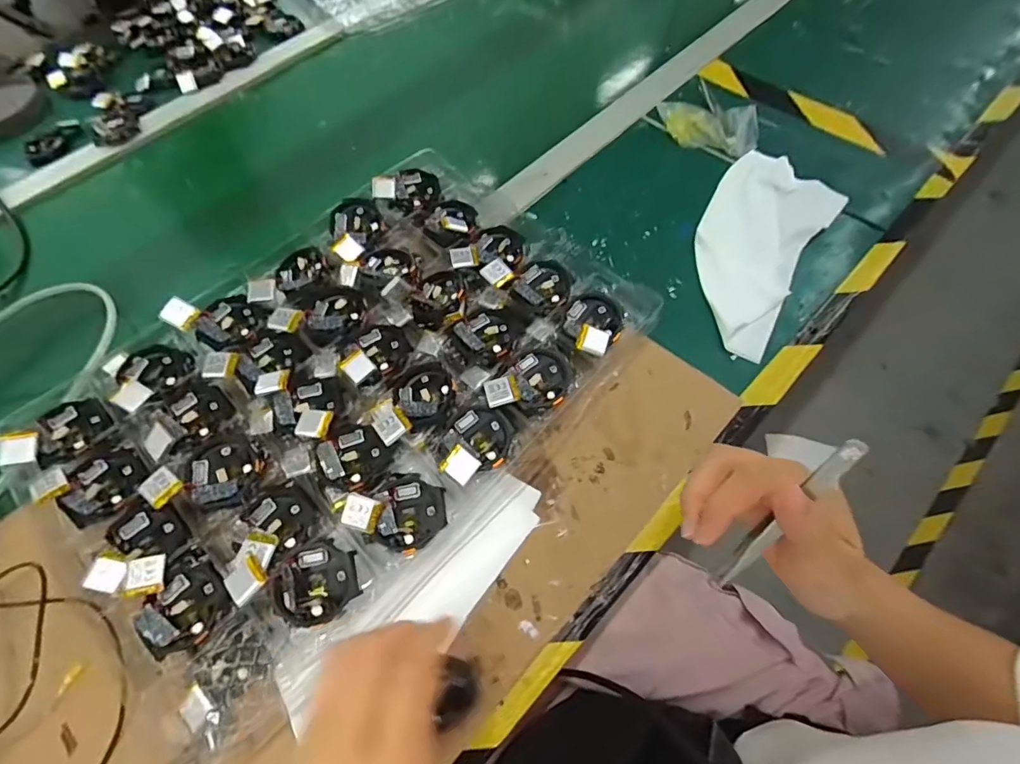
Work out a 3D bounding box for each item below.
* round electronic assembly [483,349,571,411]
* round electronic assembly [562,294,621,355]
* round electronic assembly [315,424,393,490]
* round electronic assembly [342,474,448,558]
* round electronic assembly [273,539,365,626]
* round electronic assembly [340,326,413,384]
[{"bbox_3d":[0.013,-0.002,0.363,0.064,0.018,0.045,-15,62,-4],"label":"round electronic assembly"},{"bbox_3d":[0.066,-0.046,0.382,0.044,0.014,0.058,2,63,4],"label":"round electronic assembly"},{"bbox_3d":[-0.112,0.054,0.350,0.046,0.013,0.045,-2,62,3],"label":"round electronic assembly"},{"bbox_3d":[-0.074,0.085,0.325,0.059,0.019,0.048,23,66,15],"label":"round electronic assembly"},{"bbox_3d":[-0.123,0.128,0.307,0.052,0.014,0.047,-32,85,-21],"label":"round electronic assembly"},{"bbox_3d":[-0.108,-0.026,0.389,0.055,0.011,0.046,-32,65,-12],"label":"round electronic assembly"}]

